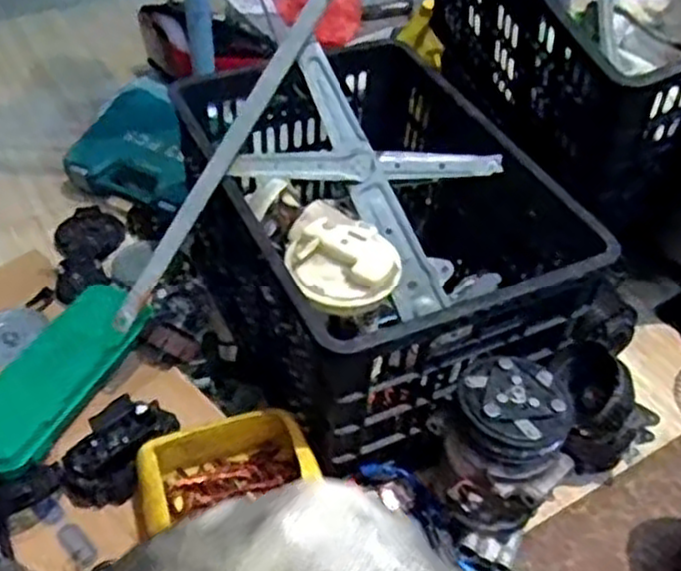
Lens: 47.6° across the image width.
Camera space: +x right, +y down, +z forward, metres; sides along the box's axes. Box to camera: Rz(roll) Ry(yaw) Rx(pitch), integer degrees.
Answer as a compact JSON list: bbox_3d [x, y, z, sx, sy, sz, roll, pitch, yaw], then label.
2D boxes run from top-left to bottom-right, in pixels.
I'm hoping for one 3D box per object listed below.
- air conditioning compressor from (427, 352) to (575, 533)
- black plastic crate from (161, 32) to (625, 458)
[{"bbox_3d":[0.165,0.169,0.807,0.116,0.154,0.121,1,46,-1],"label":"air conditioning compressor"},{"bbox_3d":[0.026,-0.077,0.971,0.358,0.260,0.521,-22,50,-21],"label":"black plastic crate"}]

